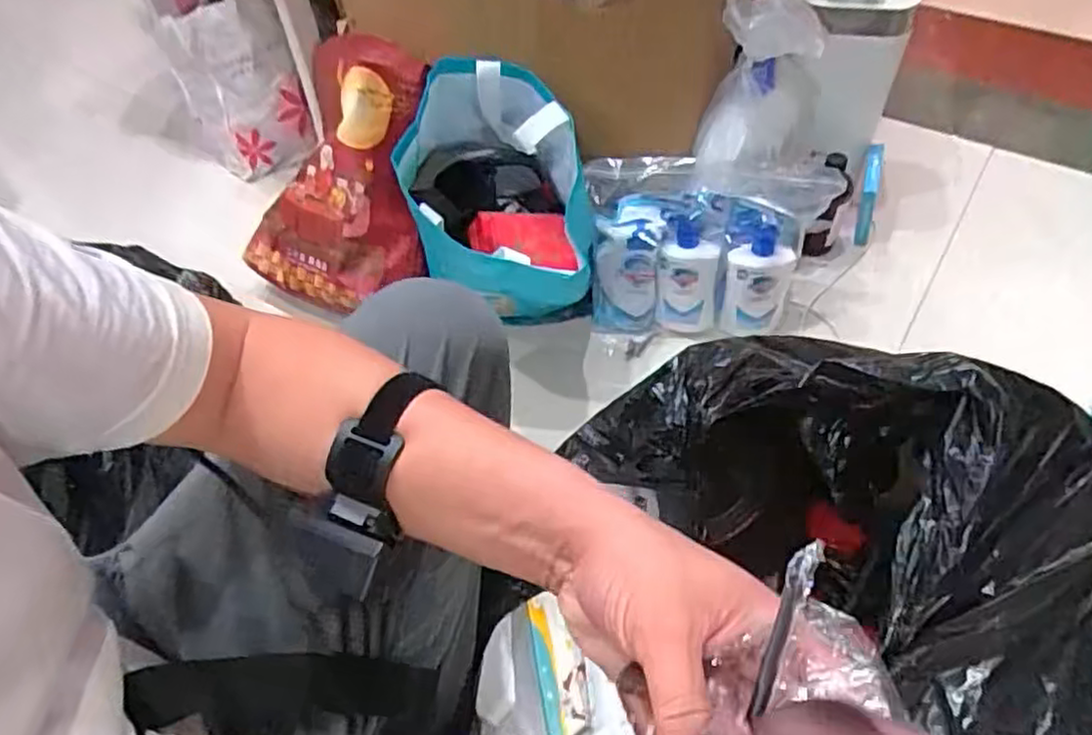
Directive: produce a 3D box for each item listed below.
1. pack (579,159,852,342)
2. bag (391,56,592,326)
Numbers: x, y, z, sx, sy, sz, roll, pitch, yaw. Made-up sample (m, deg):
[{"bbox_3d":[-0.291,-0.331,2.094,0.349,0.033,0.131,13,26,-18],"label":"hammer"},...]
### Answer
[{"bbox_3d":[0.227,-0.157,1.013,0.320,0.270,0.104,4,53,8],"label":"pack"},{"bbox_3d":[-0.056,-0.182,0.957,0.229,0.357,0.263,-3,53,2],"label":"bag"}]

